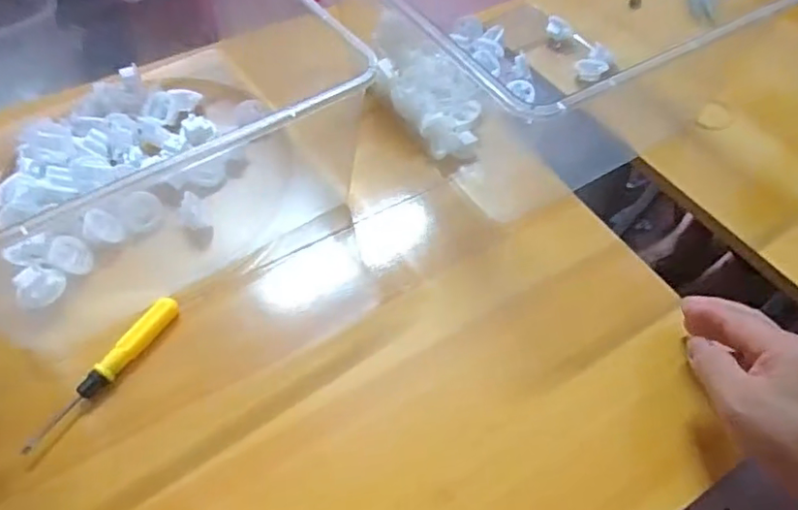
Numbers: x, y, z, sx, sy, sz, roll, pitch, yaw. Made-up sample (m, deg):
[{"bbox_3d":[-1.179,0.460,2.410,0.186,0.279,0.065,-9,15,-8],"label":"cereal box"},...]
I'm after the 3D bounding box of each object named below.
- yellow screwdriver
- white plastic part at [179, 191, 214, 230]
[{"bbox_3d":[-0.199,0.079,0.386,0.014,0.015,0.127,27,58,17],"label":"yellow screwdriver"},{"bbox_3d":[-0.164,-0.034,0.456,0.025,0.024,0.023,-22,58,-16],"label":"white plastic part"}]

